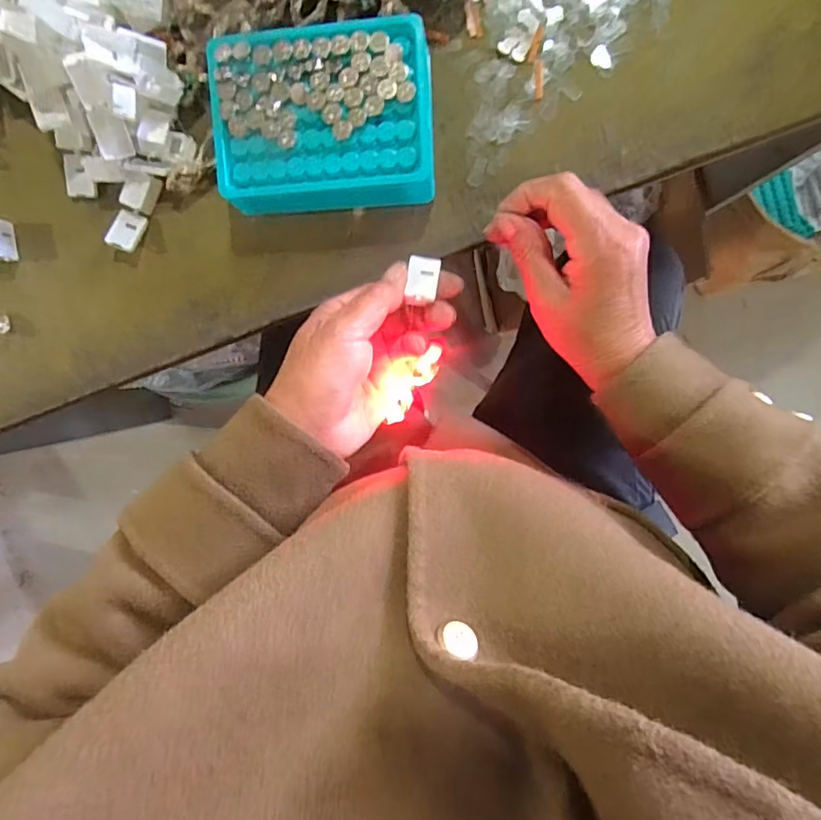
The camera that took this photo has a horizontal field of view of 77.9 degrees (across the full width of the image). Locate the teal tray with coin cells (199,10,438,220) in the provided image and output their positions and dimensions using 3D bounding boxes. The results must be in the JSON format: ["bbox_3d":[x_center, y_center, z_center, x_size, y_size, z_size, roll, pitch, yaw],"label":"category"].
[{"bbox_3d":[-0.052,-0.177,0.318,0.130,0.034,0.097,-3,96,5],"label":"teal tray with coin cells"}]

